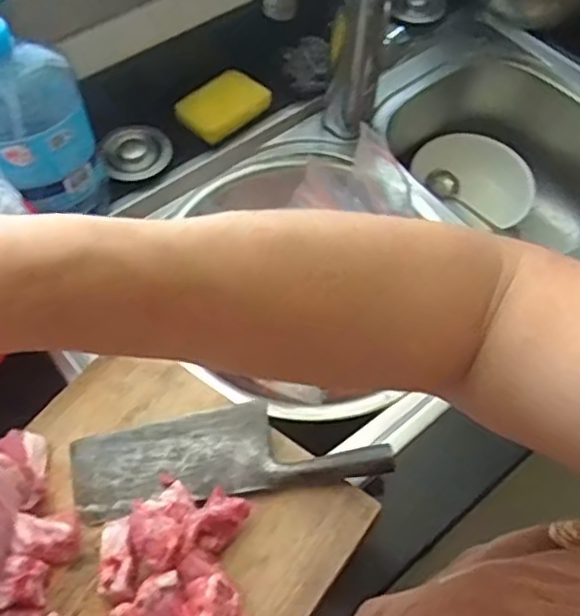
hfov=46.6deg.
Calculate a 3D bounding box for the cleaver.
[{"bbox_3d":[-0.052,0.124,0.576,0.262,0.024,0.079,-8,59,-6],"label":"cleaver"}]

